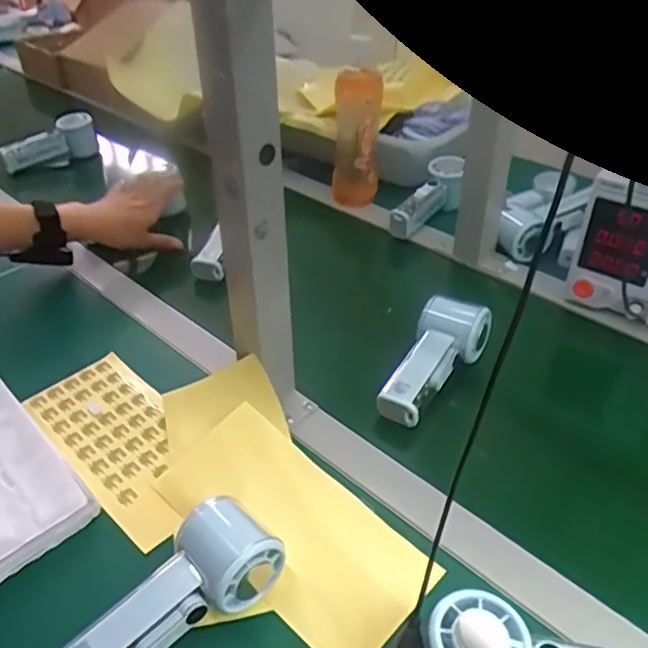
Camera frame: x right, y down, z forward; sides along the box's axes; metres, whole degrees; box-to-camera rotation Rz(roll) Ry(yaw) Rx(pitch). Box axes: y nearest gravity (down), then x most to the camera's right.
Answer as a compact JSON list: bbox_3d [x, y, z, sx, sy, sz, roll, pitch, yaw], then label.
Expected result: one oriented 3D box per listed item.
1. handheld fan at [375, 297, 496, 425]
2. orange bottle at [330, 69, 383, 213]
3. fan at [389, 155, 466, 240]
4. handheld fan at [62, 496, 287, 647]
[{"bbox_3d":[0.101,0.029,0.594,0.058,0.050,0.142,24,44,29],"label":"handheld fan"},{"bbox_3d":[0.045,-0.251,0.867,0.061,0.180,0.052,1,37,2],"label":"orange bottle"},{"bbox_3d":[0.147,-0.173,0.851,0.049,0.057,0.159,20,42,25],"label":"fan"},{"bbox_3d":[-0.101,0.175,0.402,0.146,0.057,0.058,-30,46,-33],"label":"handheld fan"}]

